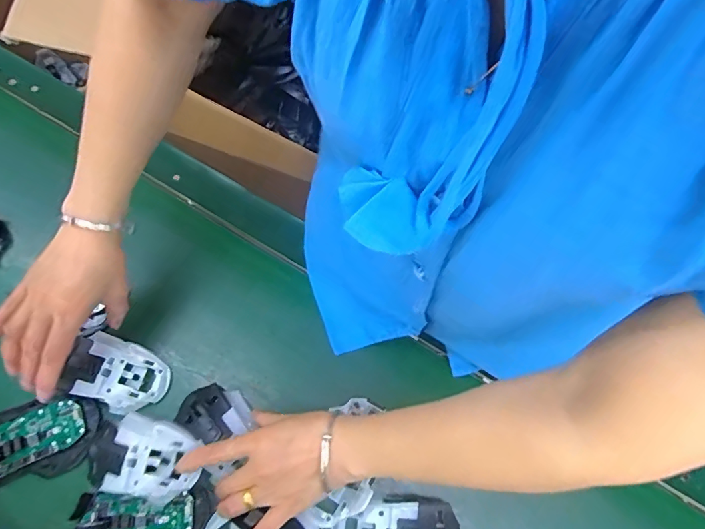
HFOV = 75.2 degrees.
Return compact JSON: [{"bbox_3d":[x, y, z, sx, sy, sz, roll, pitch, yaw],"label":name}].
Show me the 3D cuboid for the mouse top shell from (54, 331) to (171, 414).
[{"bbox_3d":[-0.232,0.108,0.452,0.091,0.030,0.064,21,66,6],"label":"mouse top shell"}]

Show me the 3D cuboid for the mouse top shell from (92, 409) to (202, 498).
[{"bbox_3d":[-0.193,0.177,0.423,0.112,0.043,0.067,16,66,3],"label":"mouse top shell"}]

